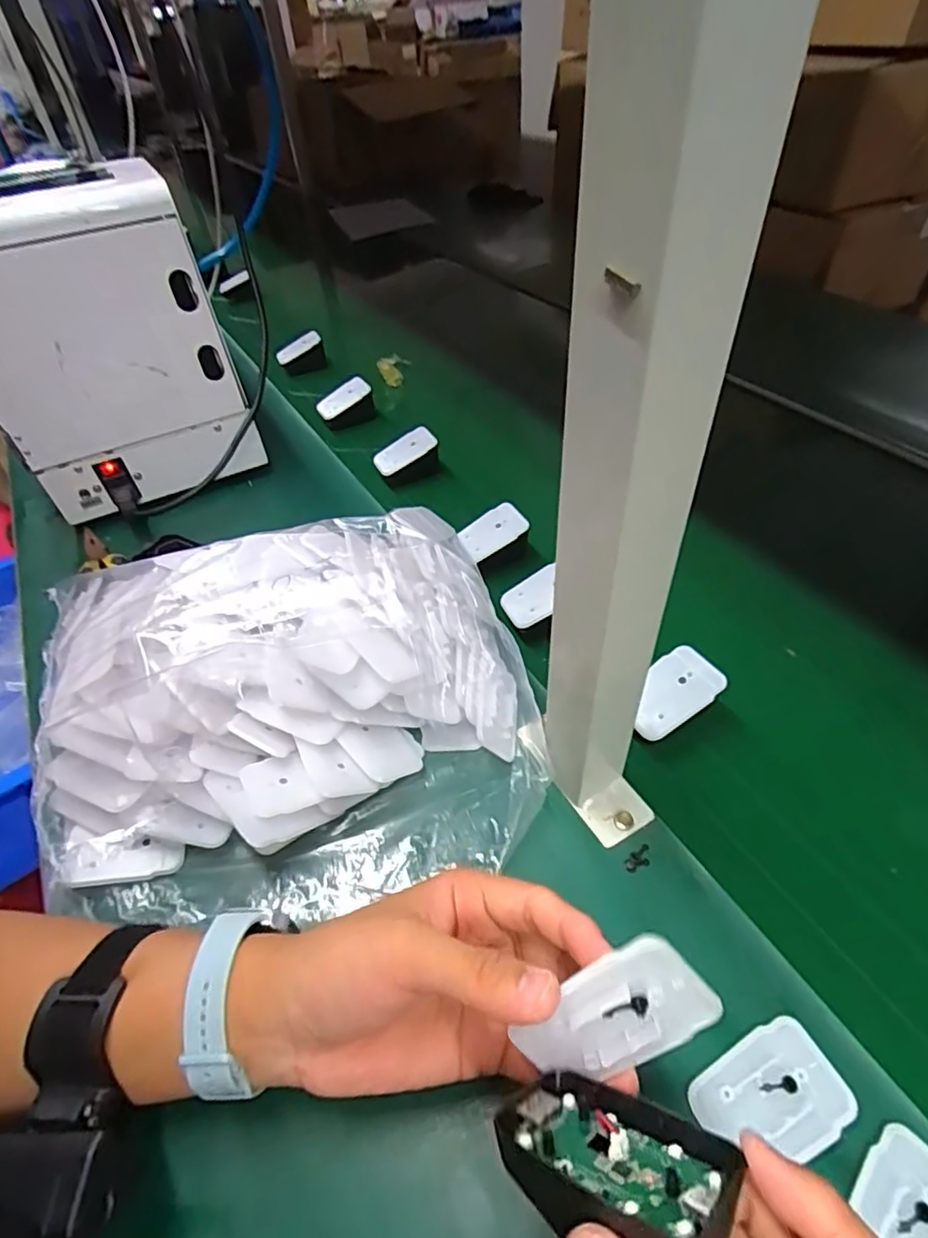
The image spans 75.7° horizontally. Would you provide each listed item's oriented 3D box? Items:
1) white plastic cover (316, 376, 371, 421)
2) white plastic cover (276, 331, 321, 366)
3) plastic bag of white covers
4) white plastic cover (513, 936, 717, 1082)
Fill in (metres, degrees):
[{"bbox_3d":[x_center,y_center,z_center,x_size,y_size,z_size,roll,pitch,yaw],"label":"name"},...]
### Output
[{"bbox_3d":[-0.149,-0.270,0.733,0.069,0.022,0.015,-30,47,10],"label":"white plastic cover"},{"bbox_3d":[-0.235,-0.382,0.843,0.073,0.021,0.013,-20,43,21],"label":"white plastic cover"},{"bbox_3d":[-0.126,0.042,0.408,0.353,0.107,0.282,-6,47,1],"label":"plastic bag of white covers"},{"bbox_3d":[0.053,0.141,0.208,0.067,0.042,0.004,-43,8,14],"label":"white plastic cover"}]

